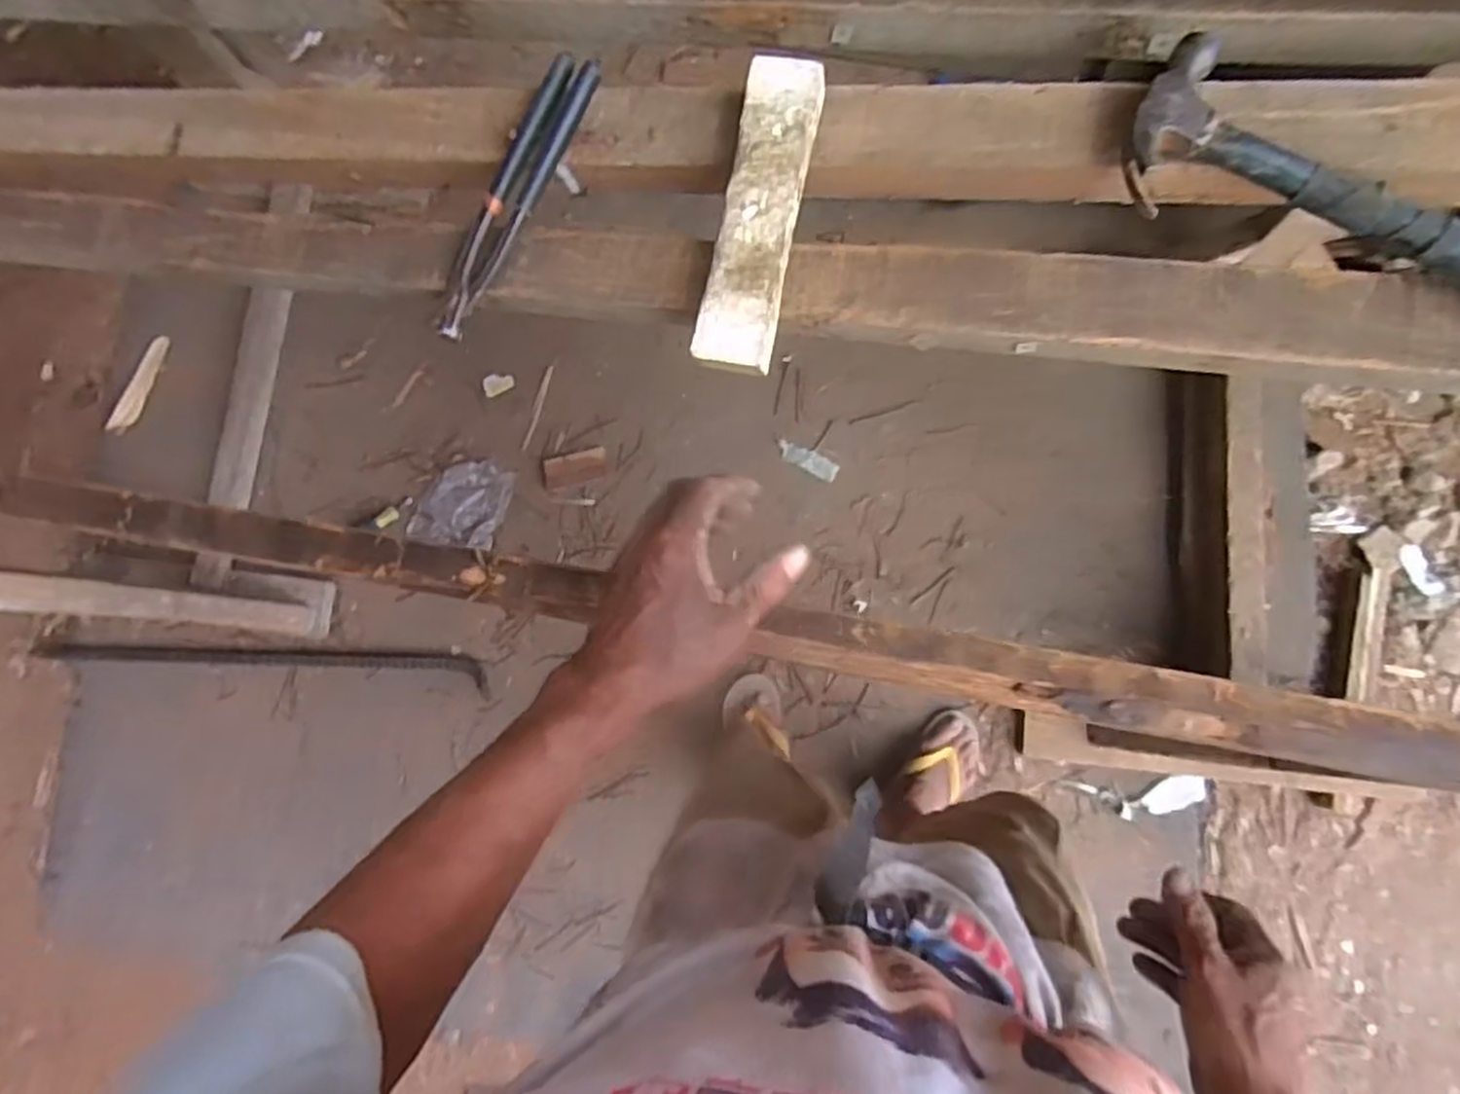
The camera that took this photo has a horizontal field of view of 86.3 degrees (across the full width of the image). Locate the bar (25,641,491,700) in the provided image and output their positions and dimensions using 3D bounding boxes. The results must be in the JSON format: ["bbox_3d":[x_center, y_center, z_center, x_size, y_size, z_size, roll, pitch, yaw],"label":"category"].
[{"bbox_3d":[-0.913,0.209,1.458,0.921,0.029,0.068,3,84,8],"label":"bar"}]

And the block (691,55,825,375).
[{"bbox_3d":[0.019,-0.212,0.504,0.049,0.026,0.197,11,86,9],"label":"block"}]

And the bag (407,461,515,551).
[{"bbox_3d":[-0.492,-0.080,1.413,0.176,0.028,0.154,9,85,9],"label":"bag"}]

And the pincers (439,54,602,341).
[{"bbox_3d":[-0.155,-0.248,0.553,0.036,0.017,0.212,28,88,10],"label":"pincers"}]

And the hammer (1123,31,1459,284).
[{"bbox_3d":[0.398,-0.198,0.445,0.326,0.034,0.101,23,88,10],"label":"hammer"}]

